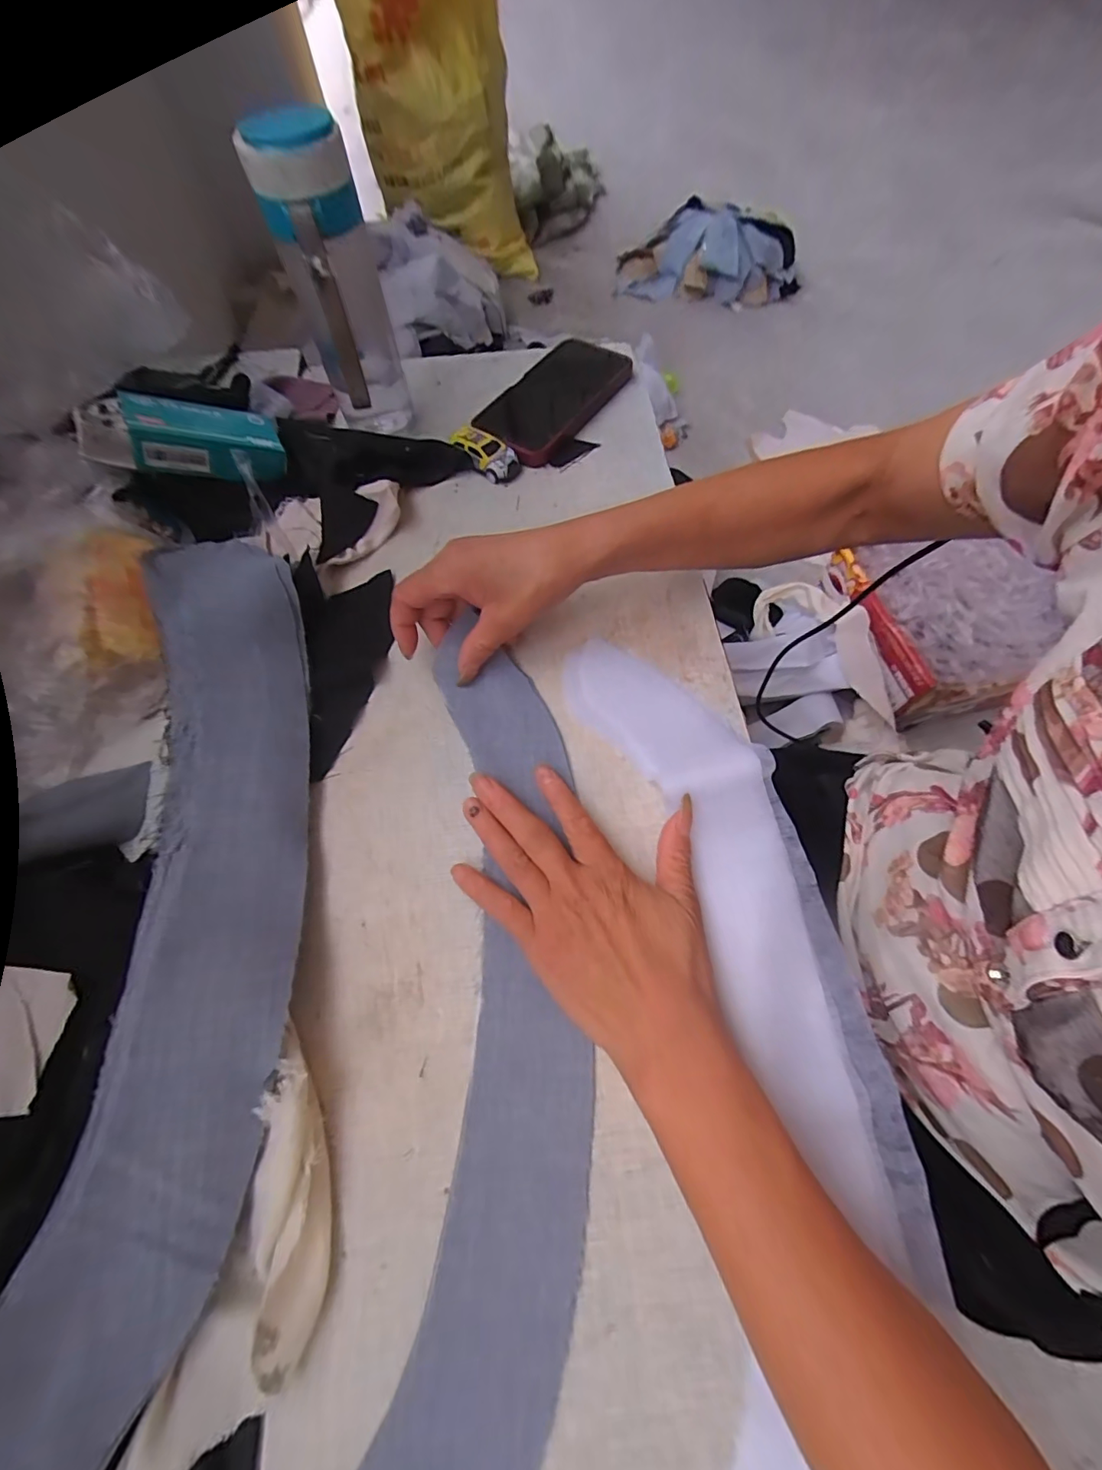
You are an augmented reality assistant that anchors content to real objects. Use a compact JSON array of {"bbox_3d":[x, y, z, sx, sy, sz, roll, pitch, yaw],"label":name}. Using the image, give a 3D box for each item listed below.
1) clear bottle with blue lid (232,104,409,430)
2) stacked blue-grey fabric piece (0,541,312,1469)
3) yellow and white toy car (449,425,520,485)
[{"bbox_3d":[-0.157,-0.330,0.372,0.062,0.171,0.066,-18,68,-4],"label":"clear bottle with blue lid"},{"bbox_3d":[-0.185,0.066,0.264,0.100,0.024,0.444,-3,64,-14],"label":"stacked blue-grey fabric piece"},{"bbox_3d":[-0.054,-0.240,0.424,0.060,0.017,0.026,38,69,-4],"label":"yellow and white toy car"}]

